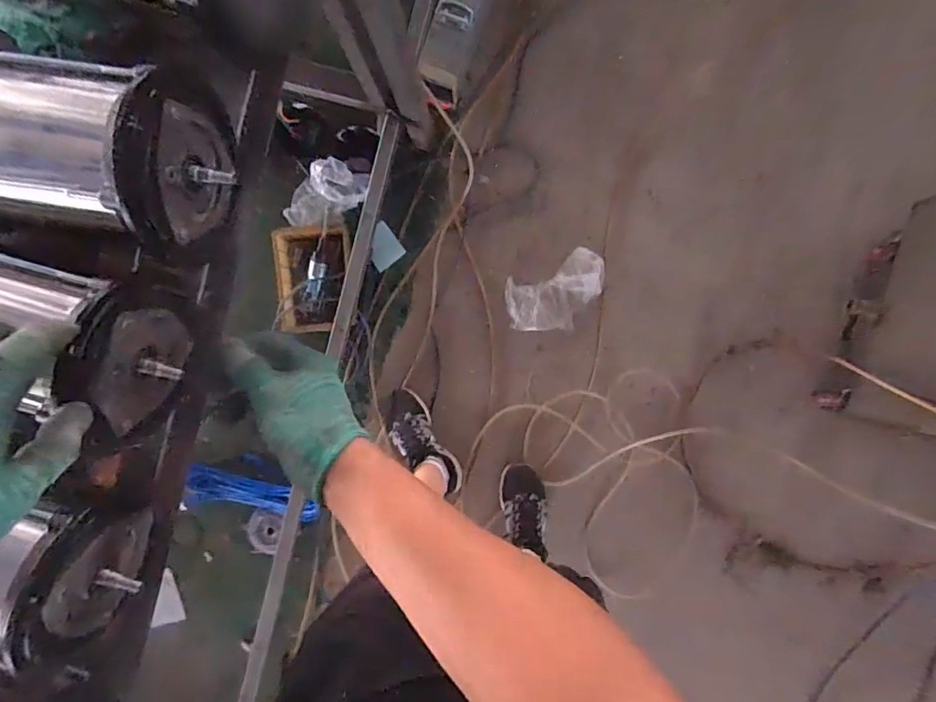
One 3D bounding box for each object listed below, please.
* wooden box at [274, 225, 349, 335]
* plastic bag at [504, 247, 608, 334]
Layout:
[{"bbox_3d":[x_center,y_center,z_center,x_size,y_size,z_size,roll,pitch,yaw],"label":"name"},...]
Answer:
[{"bbox_3d":[-0.374,-0.173,1.218,0.175,0.070,0.253,-2,92,2],"label":"wooden box"},{"bbox_3d":[0.223,-0.139,1.242,0.255,0.018,0.163,-22,91,3],"label":"plastic bag"}]

